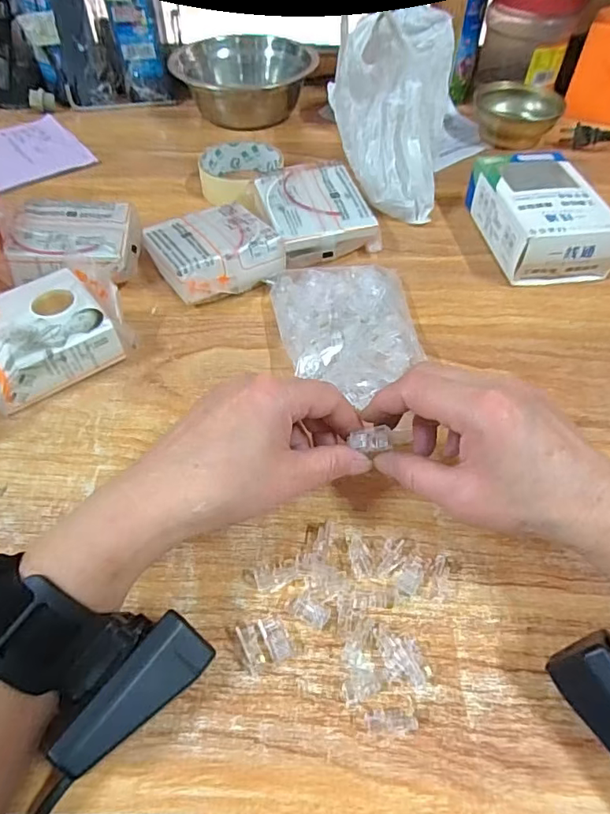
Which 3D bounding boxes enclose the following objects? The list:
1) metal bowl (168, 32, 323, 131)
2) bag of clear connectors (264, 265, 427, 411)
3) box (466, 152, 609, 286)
[{"bbox_3d":[-0.070,-0.397,0.640,0.138,0.069,0.138,0,51,0],"label":"metal bowl"},{"bbox_3d":[0.031,-0.060,0.389,0.094,0.026,0.132,-8,52,-7],"label":"bag of clear connectors"},{"bbox_3d":[0.203,-0.167,0.459,0.083,0.053,0.127,-6,51,-5],"label":"box"}]

